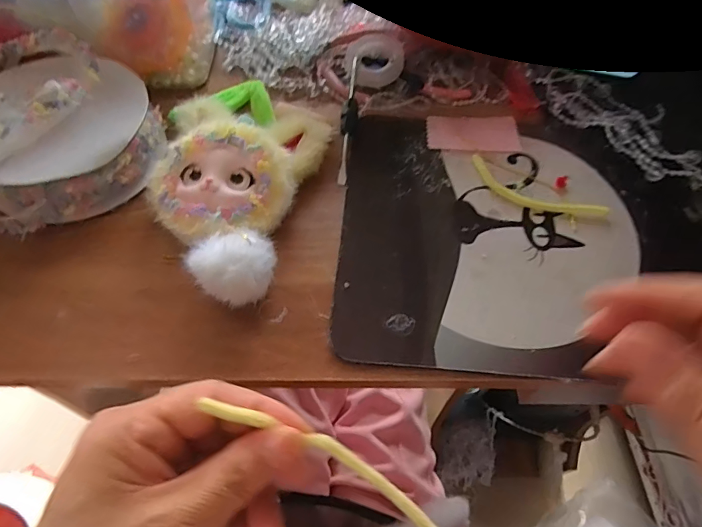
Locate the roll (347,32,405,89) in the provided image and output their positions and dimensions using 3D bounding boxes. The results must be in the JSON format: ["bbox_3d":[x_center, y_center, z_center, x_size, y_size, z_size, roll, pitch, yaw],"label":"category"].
[{"bbox_3d":[0.021,-0.178,0.391,0.049,0.022,0.054,0,58,-1],"label":"roll"}]

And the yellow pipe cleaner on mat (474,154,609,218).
[{"bbox_3d":[0.129,-0.051,0.322,0.099,0.010,0.026,33,63,18],"label":"yellow pipe cleaner on mat"}]

